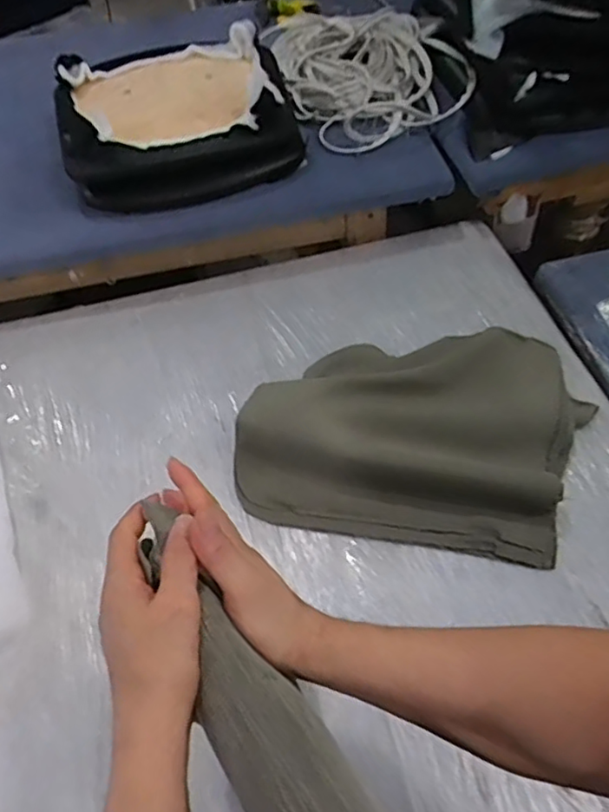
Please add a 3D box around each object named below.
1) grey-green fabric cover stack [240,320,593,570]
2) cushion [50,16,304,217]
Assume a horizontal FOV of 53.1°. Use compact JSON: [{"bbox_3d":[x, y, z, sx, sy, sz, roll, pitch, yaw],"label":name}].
[{"bbox_3d":[0.168,0.017,0.949,0.516,0.098,0.379,9,56,10],"label":"grey-green fabric cover stack"},{"bbox_3d":[-0.261,-0.595,1.239,0.461,0.159,0.374,-11,53,-3],"label":"cushion"}]

